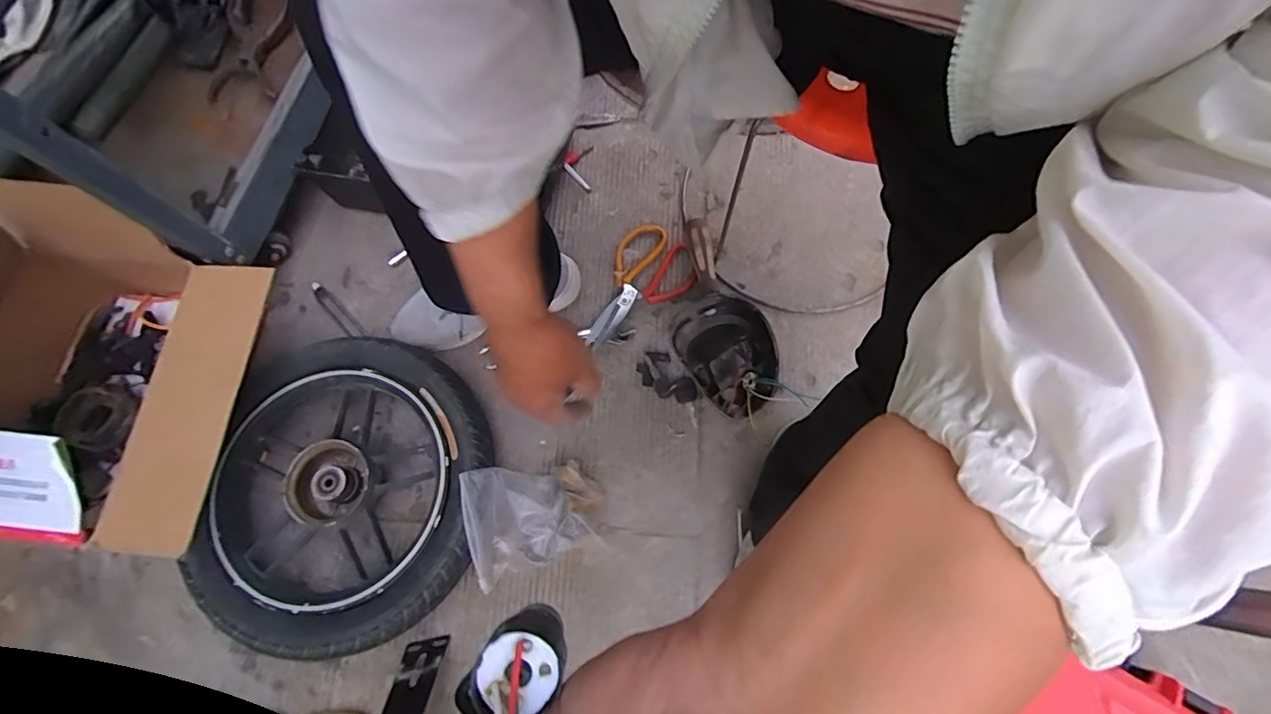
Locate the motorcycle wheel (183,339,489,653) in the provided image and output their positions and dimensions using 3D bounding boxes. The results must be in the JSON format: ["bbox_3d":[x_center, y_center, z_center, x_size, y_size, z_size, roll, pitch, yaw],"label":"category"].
[{"bbox_3d":[-0.328,0.153,0.635,0.300,0.078,0.347,10,73,5],"label":"motorcycle wheel"}]

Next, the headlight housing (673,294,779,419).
[{"bbox_3d":[0.117,-0.002,0.670,0.109,0.073,0.144,-39,75,-10],"label":"headlight housing"}]

